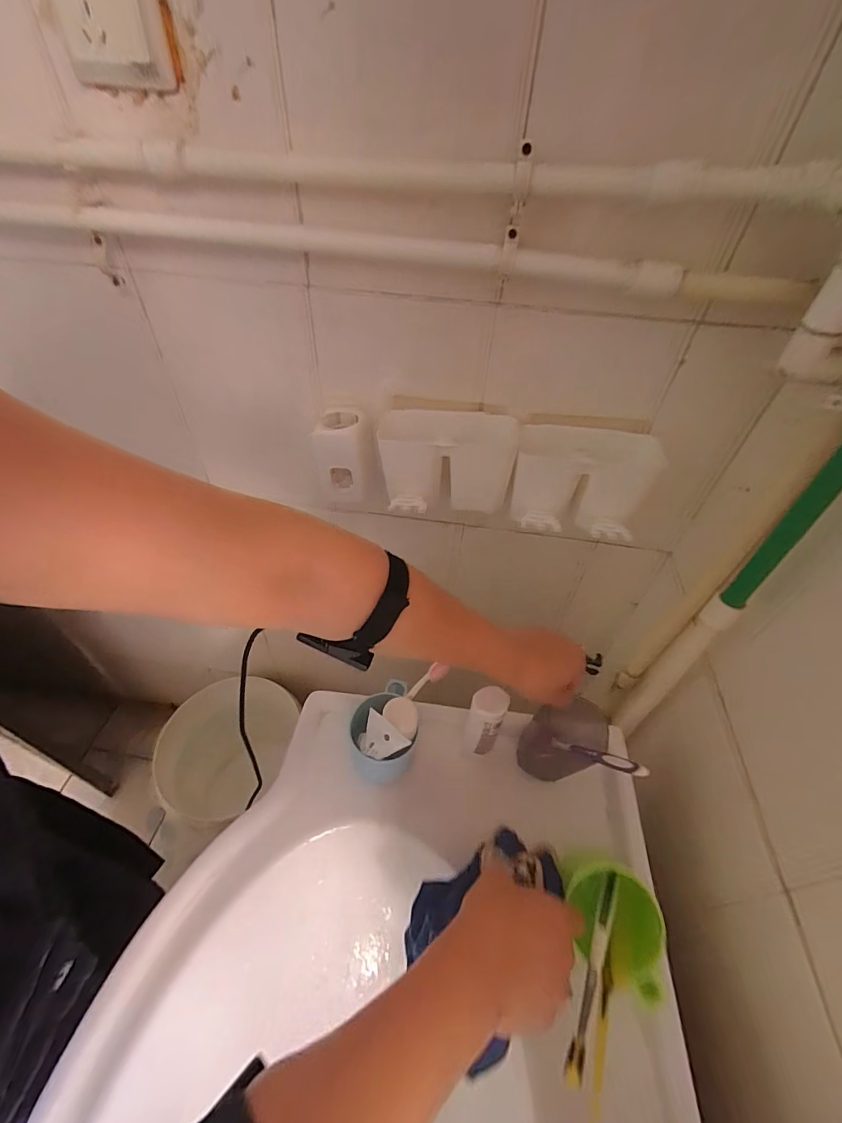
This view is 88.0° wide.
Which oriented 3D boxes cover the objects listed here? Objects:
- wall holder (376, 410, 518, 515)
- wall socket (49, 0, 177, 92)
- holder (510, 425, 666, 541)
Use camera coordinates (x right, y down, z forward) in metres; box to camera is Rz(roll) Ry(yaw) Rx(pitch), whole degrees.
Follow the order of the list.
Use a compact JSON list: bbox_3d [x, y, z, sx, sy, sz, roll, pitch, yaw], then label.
[{"bbox_3d":[0.029,-0.120,0.536,0.159,0.110,0.054,6,46,2],"label":"wall holder"},{"bbox_3d":[-0.241,-0.424,0.331,0.080,0.086,0.022,8,43,4],"label":"wall socket"},{"bbox_3d":[0.191,-0.094,0.527,0.158,0.109,0.064,11,46,7],"label":"holder"}]

